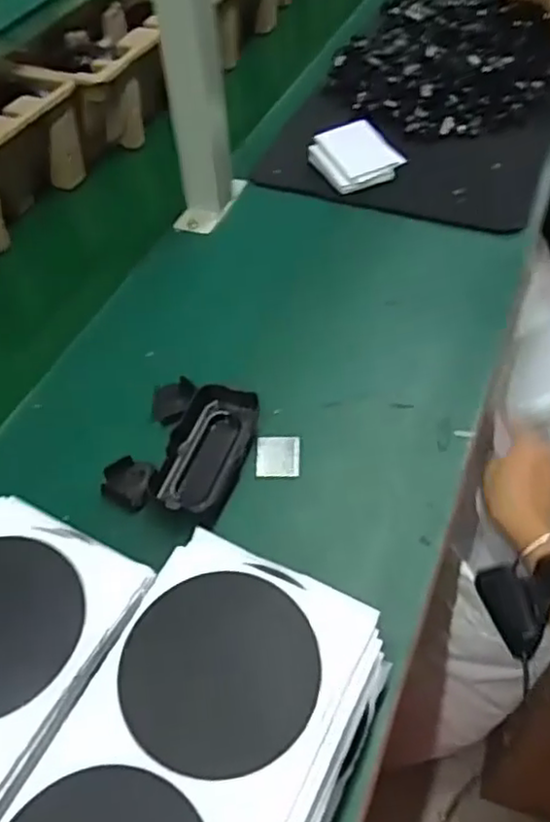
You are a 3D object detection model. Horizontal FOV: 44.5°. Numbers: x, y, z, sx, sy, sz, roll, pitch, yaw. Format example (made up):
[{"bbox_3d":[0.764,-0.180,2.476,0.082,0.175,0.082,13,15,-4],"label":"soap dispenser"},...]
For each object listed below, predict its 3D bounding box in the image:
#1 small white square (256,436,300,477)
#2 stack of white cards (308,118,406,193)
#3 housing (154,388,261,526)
[{"bbox_3d":[0.003,0.034,0.499,0.032,0.004,0.036,4,49,-3],"label":"small white square"},{"bbox_3d":[0.085,-0.277,0.728,0.083,0.021,0.093,-22,55,-13],"label":"stack of white cards"},{"bbox_3d":[-0.048,0.032,0.494,0.054,0.028,0.110,10,54,11],"label":"housing"}]

